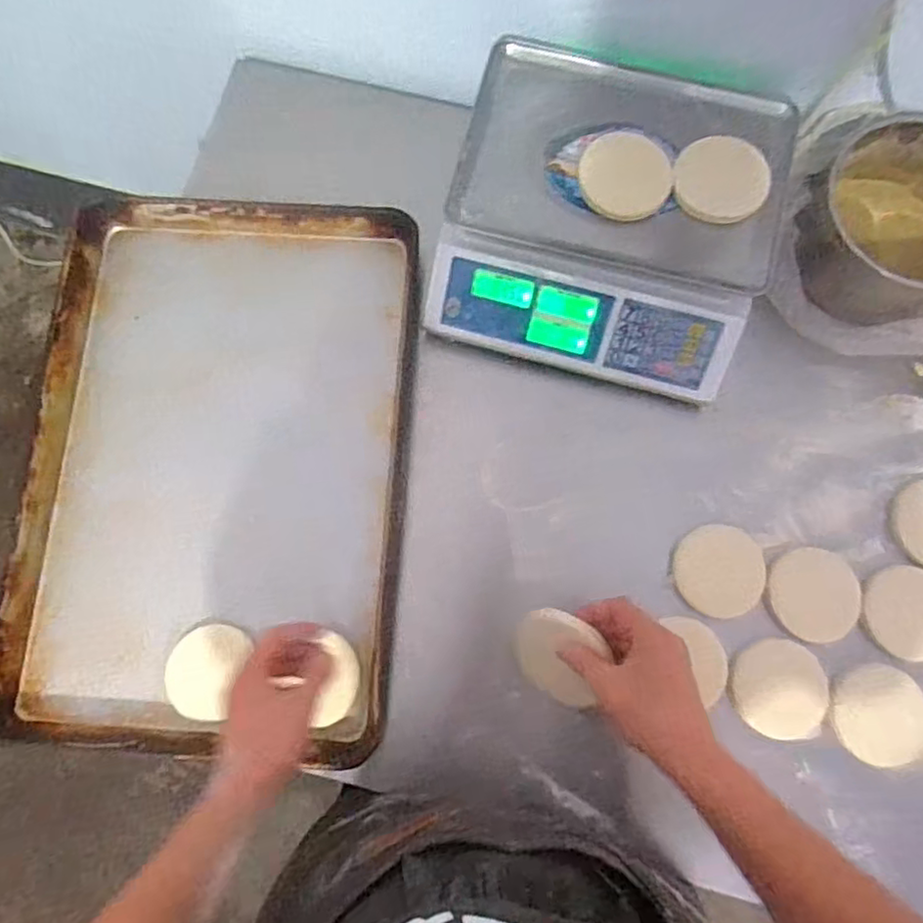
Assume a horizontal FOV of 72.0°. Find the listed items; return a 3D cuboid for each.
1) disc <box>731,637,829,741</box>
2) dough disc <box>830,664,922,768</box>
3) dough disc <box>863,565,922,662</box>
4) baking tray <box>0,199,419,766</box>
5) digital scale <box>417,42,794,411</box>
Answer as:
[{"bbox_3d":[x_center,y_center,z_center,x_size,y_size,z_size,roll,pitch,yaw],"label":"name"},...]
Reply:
[{"bbox_3d":[0.328,0.235,0.654,0.090,0.013,0.095,0,78,0],"label":"disc"},{"bbox_3d":[0.429,0.260,0.647,0.088,0.016,0.102,-41,81,-8],"label":"dough disc"},{"bbox_3d":[0.472,0.159,0.667,0.087,0.013,0.095,0,78,0],"label":"dough disc"},{"bbox_3d":[-0.266,-0.004,0.705,0.403,0.055,0.597,3,82,-3],"label":"baking tray"},{"bbox_3d":[0.164,-0.267,0.704,0.339,0.127,0.335,15,78,4],"label":"digital scale"}]

